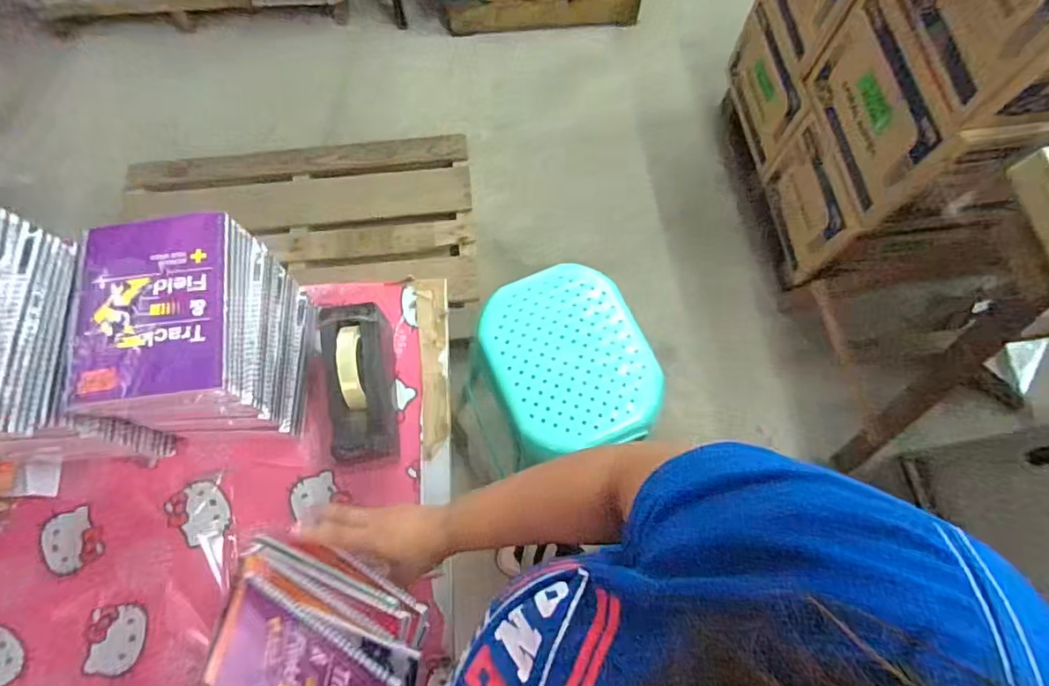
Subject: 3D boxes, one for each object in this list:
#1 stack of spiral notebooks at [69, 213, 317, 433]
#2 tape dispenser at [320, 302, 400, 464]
[{"bbox_3d":[-0.388,-0.005,0.666,0.176,0.220,0.202,-4,72,-1],"label":"stack of spiral notebooks"},{"bbox_3d":[-0.219,0.053,0.713,0.081,0.124,0.205,-6,72,-2],"label":"tape dispenser"}]

